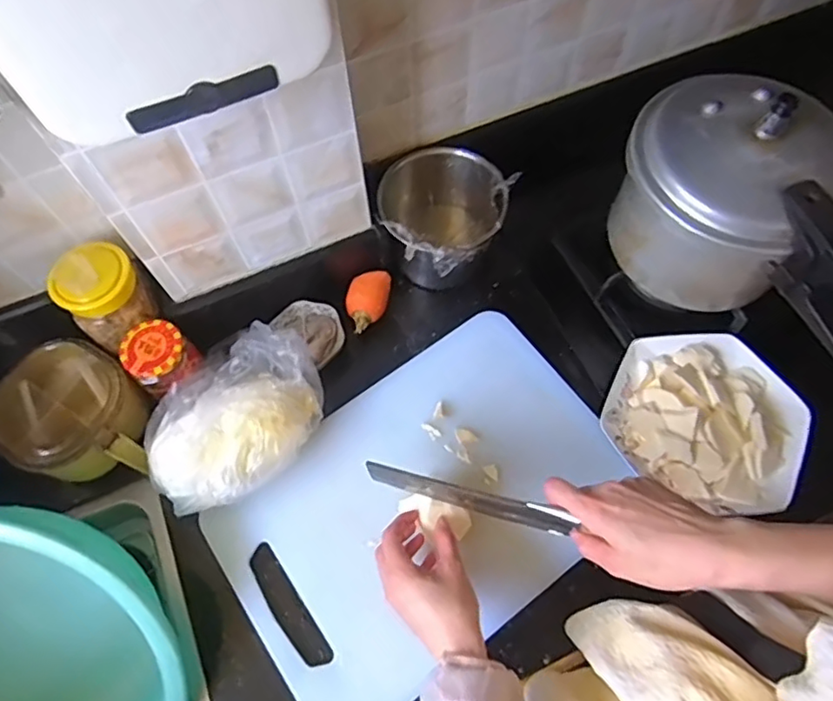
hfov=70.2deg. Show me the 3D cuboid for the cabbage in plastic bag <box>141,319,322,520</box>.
[{"bbox_3d":[-0.198,0.074,0.657,0.152,0.090,0.209,23,68,11],"label":"cabbage in plastic bag"}]

